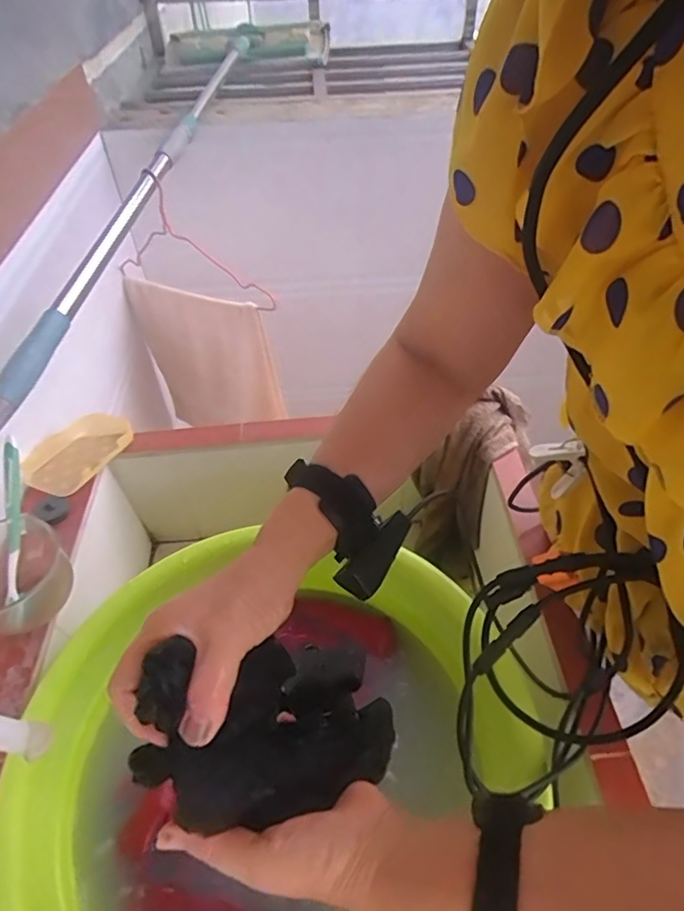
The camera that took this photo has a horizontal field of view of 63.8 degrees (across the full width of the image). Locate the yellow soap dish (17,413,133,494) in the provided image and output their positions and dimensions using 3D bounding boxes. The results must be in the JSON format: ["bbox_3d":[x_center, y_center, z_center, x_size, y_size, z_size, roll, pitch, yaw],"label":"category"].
[{"bbox_3d":[-0.328,-0.007,0.693,0.090,0.025,0.128,16,50,16],"label":"yellow soap dish"}]

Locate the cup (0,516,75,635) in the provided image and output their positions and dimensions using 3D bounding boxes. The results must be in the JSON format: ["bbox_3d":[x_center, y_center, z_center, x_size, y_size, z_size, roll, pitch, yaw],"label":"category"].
[{"bbox_3d":[-0.318,0.121,0.534,0.099,0.070,0.105,-1,47,1],"label":"cup"}]

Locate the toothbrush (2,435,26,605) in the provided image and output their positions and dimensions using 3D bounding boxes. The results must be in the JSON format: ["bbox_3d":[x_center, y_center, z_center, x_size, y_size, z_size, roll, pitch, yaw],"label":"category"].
[{"bbox_3d":[-0.322,0.062,0.538,0.011,0.025,0.155,-4,84,-2],"label":"toothbrush"}]

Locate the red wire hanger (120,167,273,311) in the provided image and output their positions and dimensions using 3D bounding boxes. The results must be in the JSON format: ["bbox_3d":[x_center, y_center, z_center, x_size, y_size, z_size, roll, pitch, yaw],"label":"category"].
[{"bbox_3d":[-0.258,-0.350,0.882,0.323,0.194,0.033,22,52,21],"label":"red wire hanger"}]

